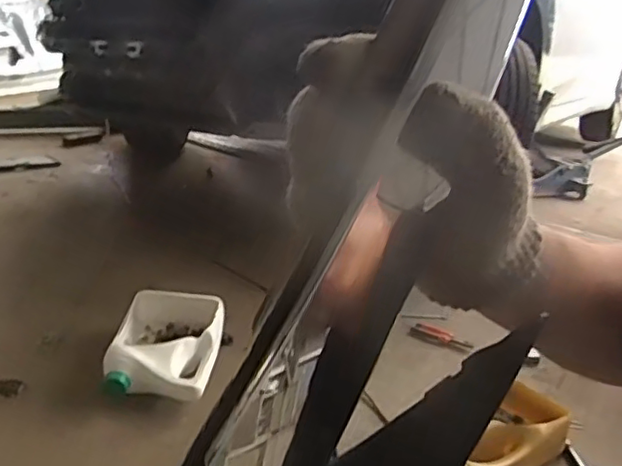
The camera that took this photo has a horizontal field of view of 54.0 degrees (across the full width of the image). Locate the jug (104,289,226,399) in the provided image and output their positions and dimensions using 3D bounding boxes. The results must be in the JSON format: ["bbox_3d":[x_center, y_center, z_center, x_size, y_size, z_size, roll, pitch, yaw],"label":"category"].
[{"bbox_3d":[-0.303,0.237,1.300,0.219,0.109,0.291,5,21,-4],"label":"jug"}]

